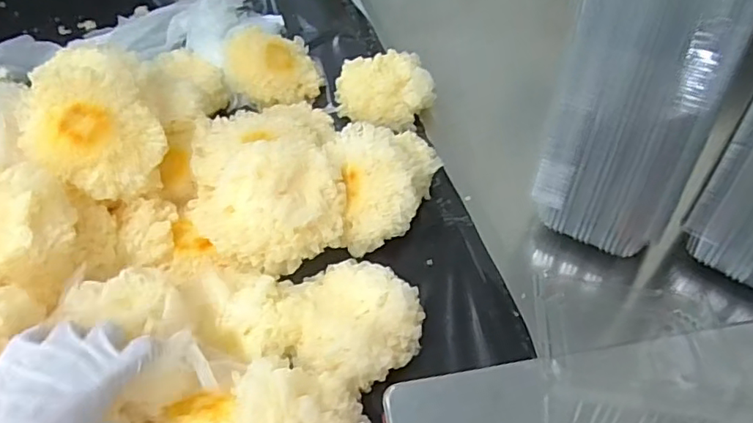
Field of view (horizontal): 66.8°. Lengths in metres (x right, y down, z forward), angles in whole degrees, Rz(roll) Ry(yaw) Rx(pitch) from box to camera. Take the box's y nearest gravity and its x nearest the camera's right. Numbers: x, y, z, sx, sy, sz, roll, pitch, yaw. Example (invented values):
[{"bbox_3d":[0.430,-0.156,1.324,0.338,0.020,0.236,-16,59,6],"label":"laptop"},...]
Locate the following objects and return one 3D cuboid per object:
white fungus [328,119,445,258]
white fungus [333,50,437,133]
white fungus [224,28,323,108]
[{"bbox_3d":[0.014,-0.031,0.626,0.125,0.076,0.141,-11,50,-6],"label":"white fungus"},{"bbox_3d":[0.011,-0.156,0.744,0.123,0.050,0.110,-2,50,1],"label":"white fungus"},{"bbox_3d":[-0.141,-0.195,0.772,0.121,0.057,0.121,-1,50,1],"label":"white fungus"}]

